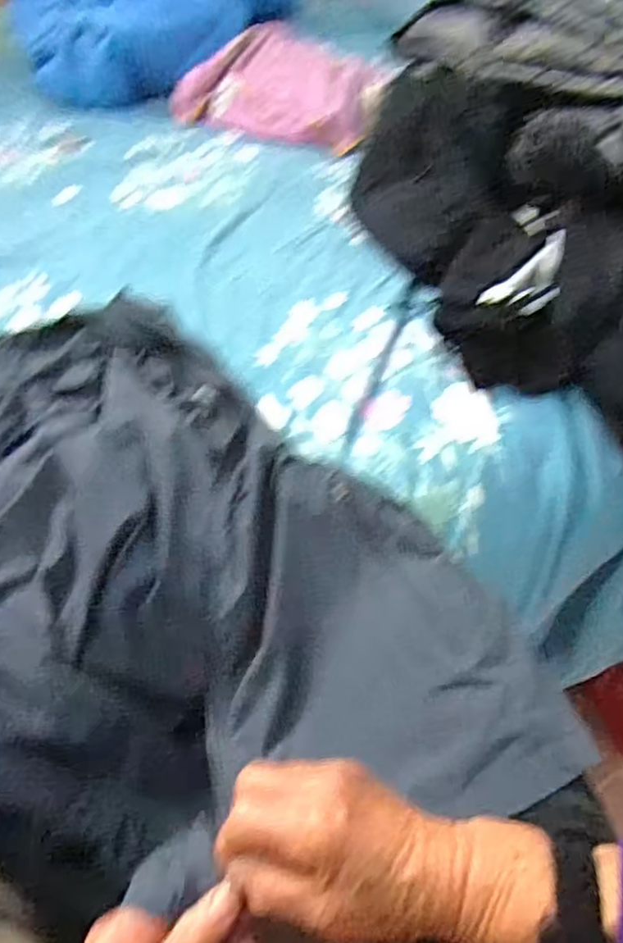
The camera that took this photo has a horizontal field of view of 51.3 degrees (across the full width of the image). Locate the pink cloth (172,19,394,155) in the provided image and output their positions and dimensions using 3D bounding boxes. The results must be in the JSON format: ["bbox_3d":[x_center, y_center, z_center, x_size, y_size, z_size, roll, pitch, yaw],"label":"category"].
[{"bbox_3d":[-0.048,-0.680,1.154,0.460,0.102,0.205,32,57,29],"label":"pink cloth"}]

